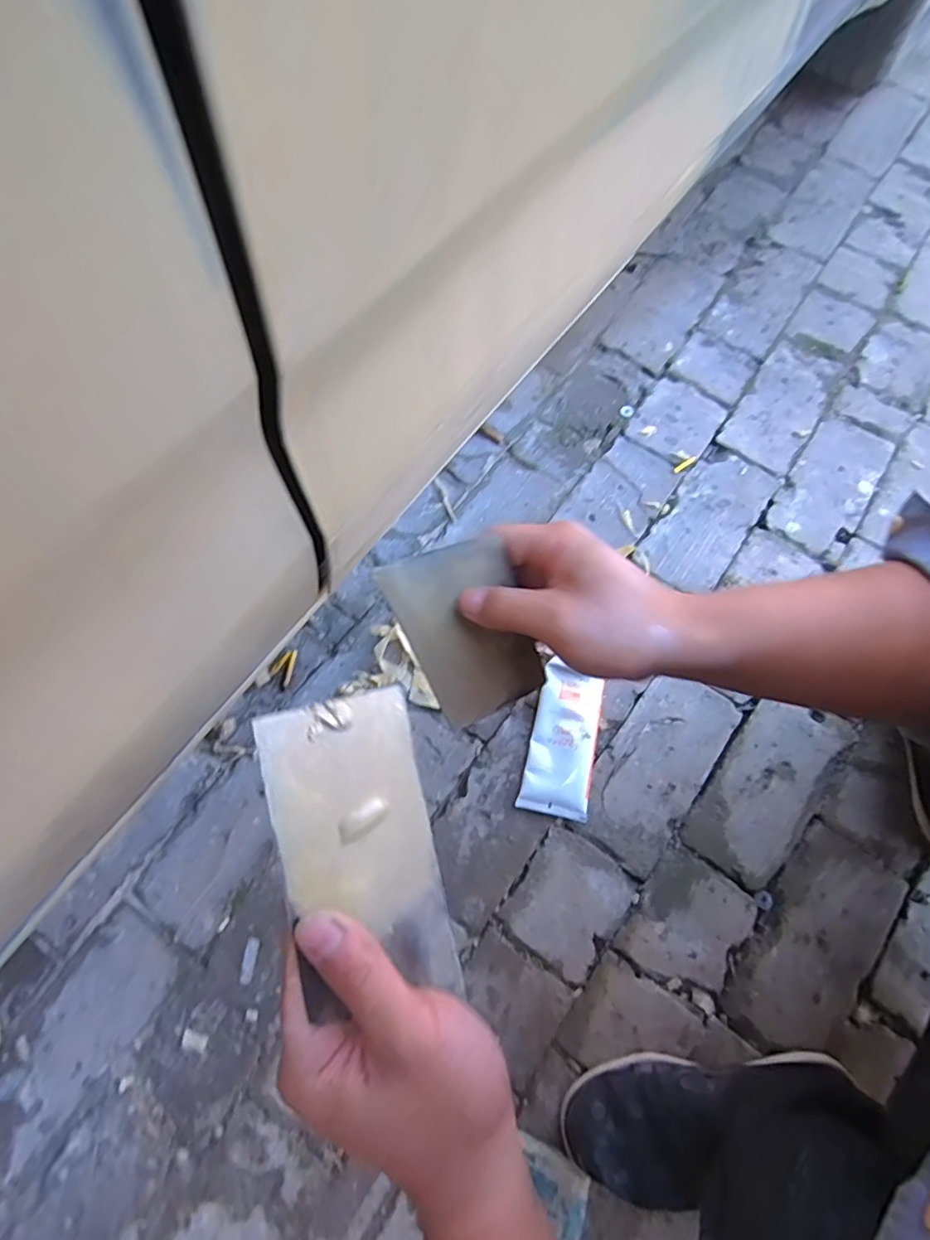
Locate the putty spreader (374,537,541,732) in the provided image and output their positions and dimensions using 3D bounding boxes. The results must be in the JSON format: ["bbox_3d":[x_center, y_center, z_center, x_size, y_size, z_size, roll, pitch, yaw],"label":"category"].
[{"bbox_3d":[0.004,0.010,0.350,0.070,0.131,0.005,-28,37,-6],"label":"putty spreader"}]

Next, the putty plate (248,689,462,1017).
[{"bbox_3d":[-0.044,0.103,0.256,0.073,0.004,0.135,-10,86,-39],"label":"putty plate"}]

